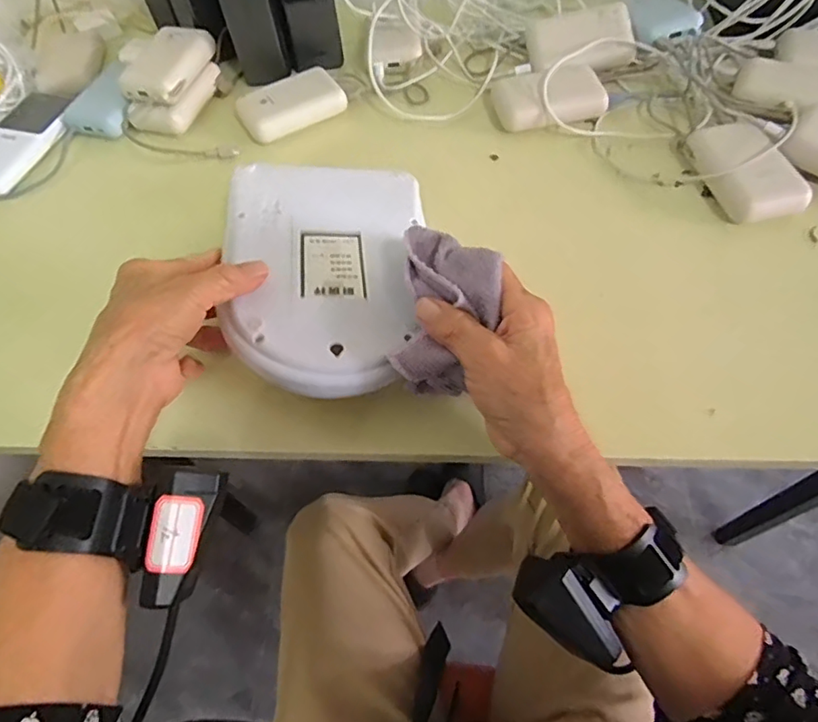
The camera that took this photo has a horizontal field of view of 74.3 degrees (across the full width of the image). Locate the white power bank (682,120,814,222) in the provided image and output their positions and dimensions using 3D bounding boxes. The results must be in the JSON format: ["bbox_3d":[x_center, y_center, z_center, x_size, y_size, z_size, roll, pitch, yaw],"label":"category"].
[{"bbox_3d":[0.284,-0.162,0.457,0.063,0.028,0.106,-10,58,-2],"label":"white power bank"}]

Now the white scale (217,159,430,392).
[{"bbox_3d":[-0.058,-0.071,0.403,0.145,0.037,0.220,-1,53,-10],"label":"white scale"}]

